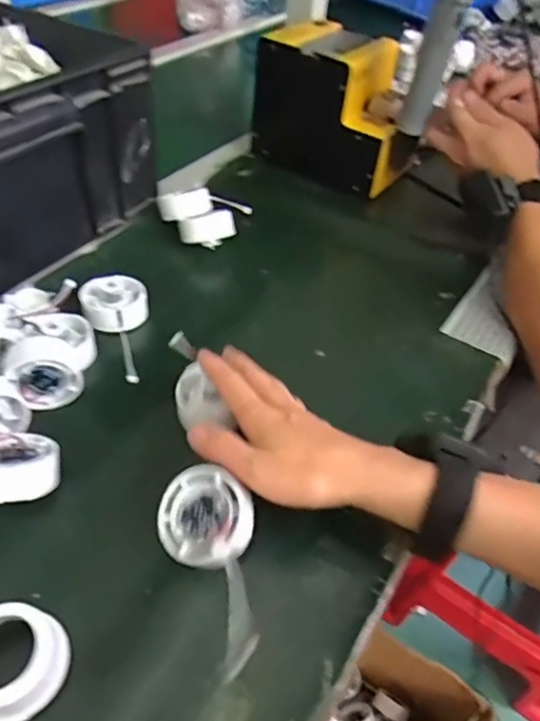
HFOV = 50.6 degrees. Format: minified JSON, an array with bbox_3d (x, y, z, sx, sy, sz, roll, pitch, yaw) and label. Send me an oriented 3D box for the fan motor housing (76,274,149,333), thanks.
[{"bbox_3d":[-0.141,-0.049,0.521,0.057,0.037,0.057,3,45,-3],"label":"fan motor housing"}]

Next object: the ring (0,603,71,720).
[{"bbox_3d":[-0.134,0.158,0.297,0.052,0.039,0.047,-3,45,-9],"label":"ring"}]

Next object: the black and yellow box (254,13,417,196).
[{"bbox_3d":[0.093,-0.315,0.719,0.210,0.146,0.120,29,49,22],"label":"black and yellow box"}]

